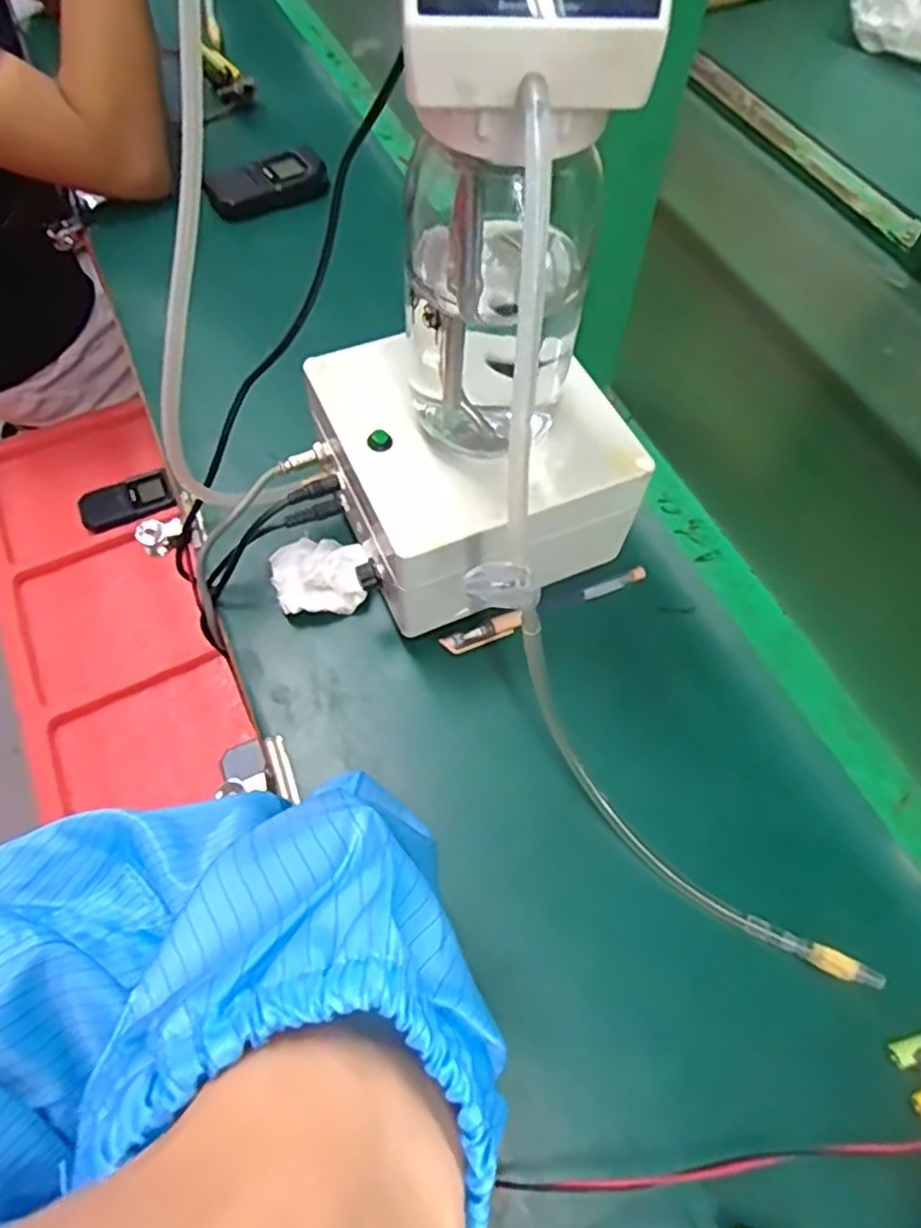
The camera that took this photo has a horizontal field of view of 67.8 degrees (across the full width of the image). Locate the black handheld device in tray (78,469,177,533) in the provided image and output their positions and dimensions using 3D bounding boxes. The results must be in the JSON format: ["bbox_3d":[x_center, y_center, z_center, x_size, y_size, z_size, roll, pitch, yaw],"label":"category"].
[{"bbox_3d":[-0.382,-0.132,0.788,0.102,0.015,0.056,-20,63,-11],"label":"black handheld device in tray"}]

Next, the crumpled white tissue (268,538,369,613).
[{"bbox_3d":[-0.094,-0.026,0.458,0.063,0.030,0.054,-7,62,-4],"label":"crumpled white tissue"}]

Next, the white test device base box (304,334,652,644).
[{"bbox_3d":[0.008,-0.088,0.444,0.160,0.111,0.157,-21,63,-12],"label":"white test device base box"}]

